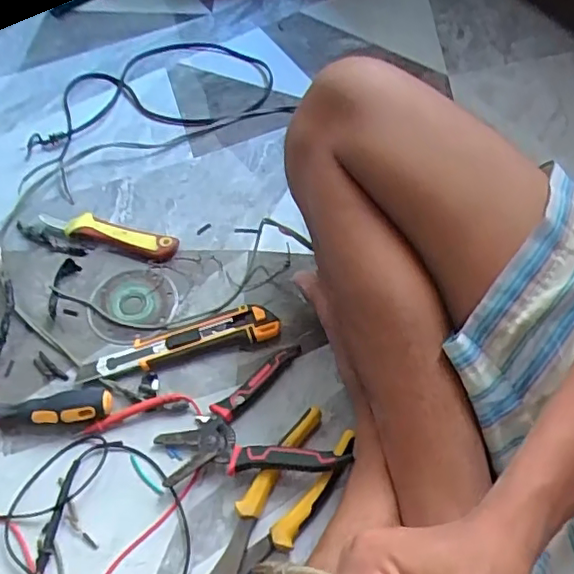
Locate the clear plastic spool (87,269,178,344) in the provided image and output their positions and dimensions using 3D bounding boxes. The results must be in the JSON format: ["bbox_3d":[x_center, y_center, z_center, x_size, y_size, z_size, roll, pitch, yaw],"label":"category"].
[{"bbox_3d":[-0.163,0.016,0.624,0.090,0.009,0.086,-1,56,2],"label":"clear plastic spool"}]

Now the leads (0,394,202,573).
[{"bbox_3d":[-0.187,0.208,0.475,0.241,0.033,0.225,-9,56,-3],"label":"leads"}]

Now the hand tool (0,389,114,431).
[{"bbox_3d":[-0.302,0.126,0.540,0.280,0.026,0.035,-9,56,-3],"label":"hand tool"}]

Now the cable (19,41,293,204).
[{"bbox_3d":[-0.189,-0.235,0.758,0.341,0.035,0.185,-28,60,-15],"label":"cable"}]

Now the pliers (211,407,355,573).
[{"bbox_3d":[-0.015,0.189,0.487,0.054,0.022,0.193,30,63,20],"label":"pliers"}]

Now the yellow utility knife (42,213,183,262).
[{"bbox_3d":[-0.199,-0.060,0.664,0.156,0.022,0.033,14,58,12],"label":"yellow utility knife"}]

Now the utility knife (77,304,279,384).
[{"bbox_3d":[-0.107,0.052,0.583,0.193,0.017,0.043,-14,57,-7],"label":"utility knife"}]

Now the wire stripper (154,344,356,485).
[{"bbox_3d":[-0.037,0.128,0.524,0.151,0.033,0.127,-22,58,-12],"label":"wire stripper"}]

